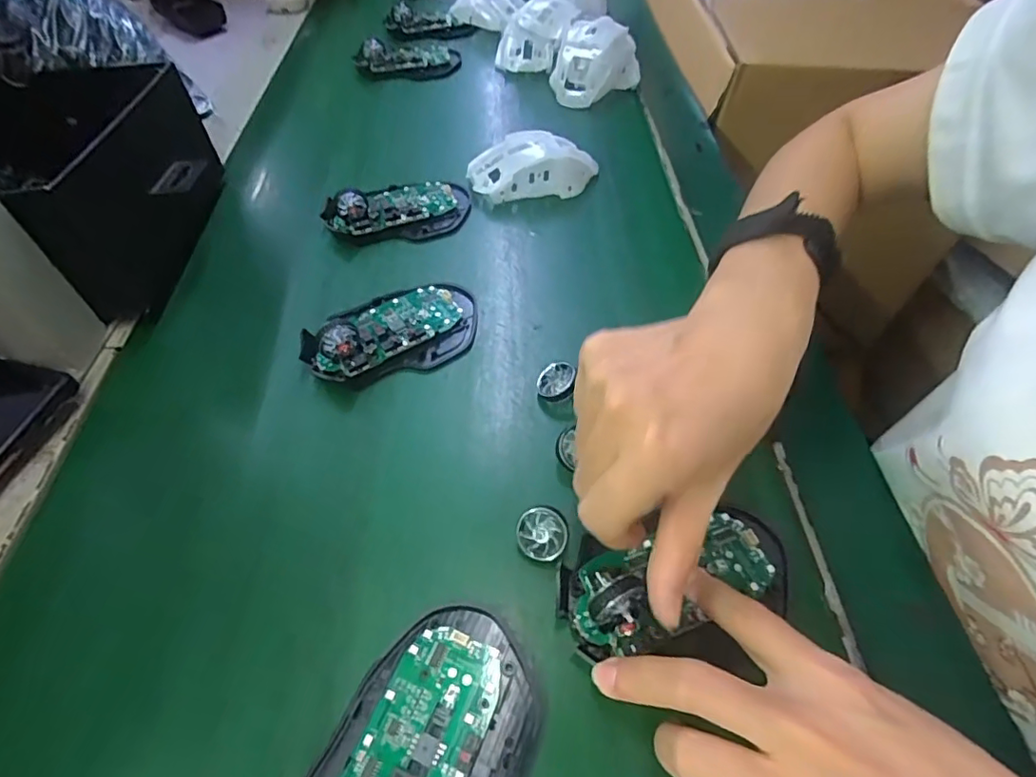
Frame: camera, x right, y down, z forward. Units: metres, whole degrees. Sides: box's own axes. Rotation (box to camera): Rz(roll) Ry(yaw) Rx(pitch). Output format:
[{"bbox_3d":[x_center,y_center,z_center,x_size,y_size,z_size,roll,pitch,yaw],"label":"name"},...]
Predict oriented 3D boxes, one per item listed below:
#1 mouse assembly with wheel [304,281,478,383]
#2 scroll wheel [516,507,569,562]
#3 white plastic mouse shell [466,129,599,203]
[{"bbox_3d":[-0.082,-0.043,0.356,0.109,0.026,0.072,-11,51,-11],"label":"mouse assembly with wheel"},{"bbox_3d":[0.012,0.072,0.267,0.025,0.004,0.024,-3,73,10],"label":"scroll wheel"},{"bbox_3d":[0.015,-0.186,0.454,0.111,0.038,0.052,-8,51,-5],"label":"white plastic mouse shell"}]

